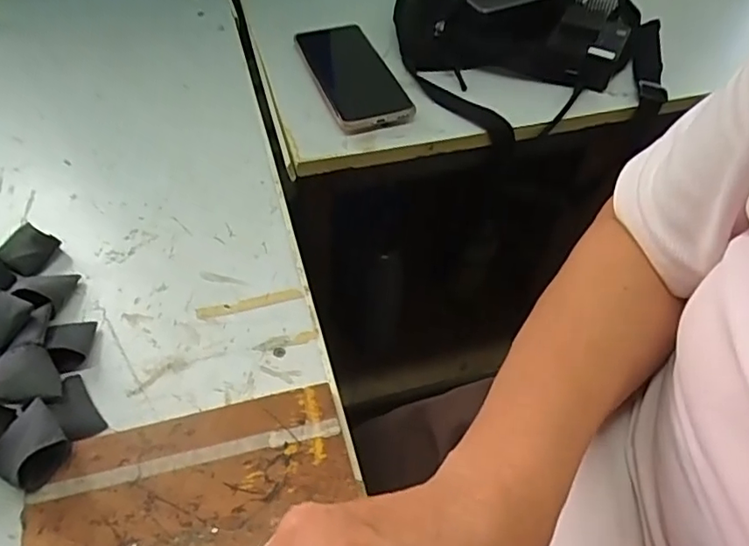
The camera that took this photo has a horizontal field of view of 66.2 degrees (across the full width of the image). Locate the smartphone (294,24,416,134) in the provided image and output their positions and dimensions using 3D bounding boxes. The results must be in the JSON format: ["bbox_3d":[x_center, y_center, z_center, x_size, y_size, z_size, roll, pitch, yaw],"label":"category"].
[{"bbox_3d":[-0.021,-0.190,0.558,0.071,0.019,0.152,-17,55,-15],"label":"smartphone"}]

